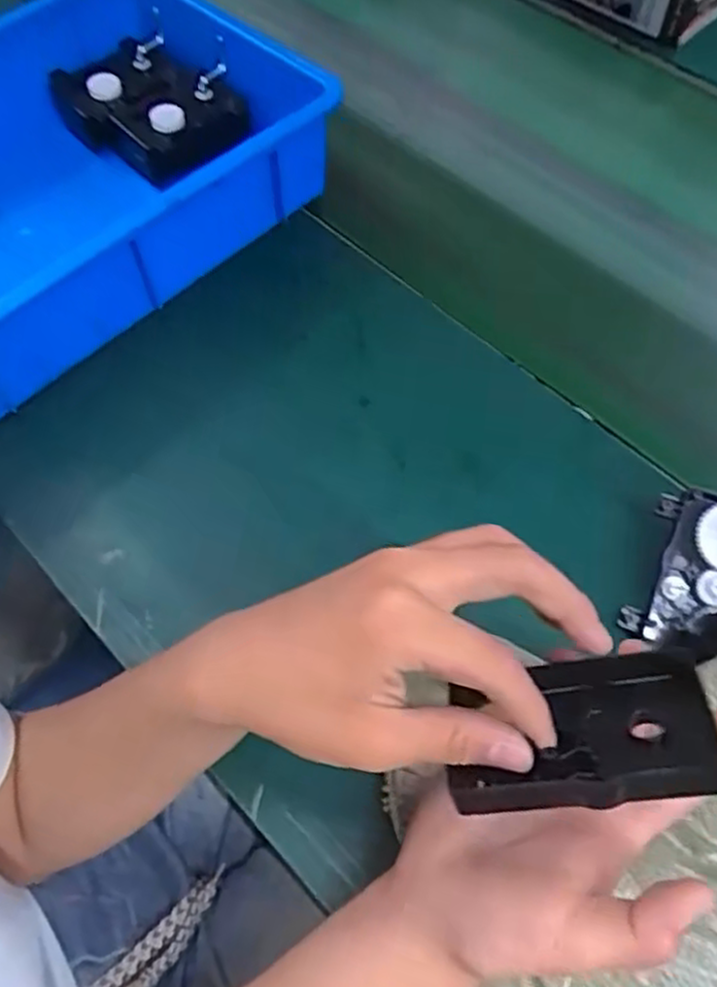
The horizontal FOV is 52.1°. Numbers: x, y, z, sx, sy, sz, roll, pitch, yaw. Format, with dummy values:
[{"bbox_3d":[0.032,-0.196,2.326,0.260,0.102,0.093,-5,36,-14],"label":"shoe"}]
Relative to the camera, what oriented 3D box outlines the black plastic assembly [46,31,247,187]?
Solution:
[{"bbox_3d":[-0.174,-0.331,0.633,0.179,0.038,0.108,38,66,18],"label":"black plastic assembly"}]

